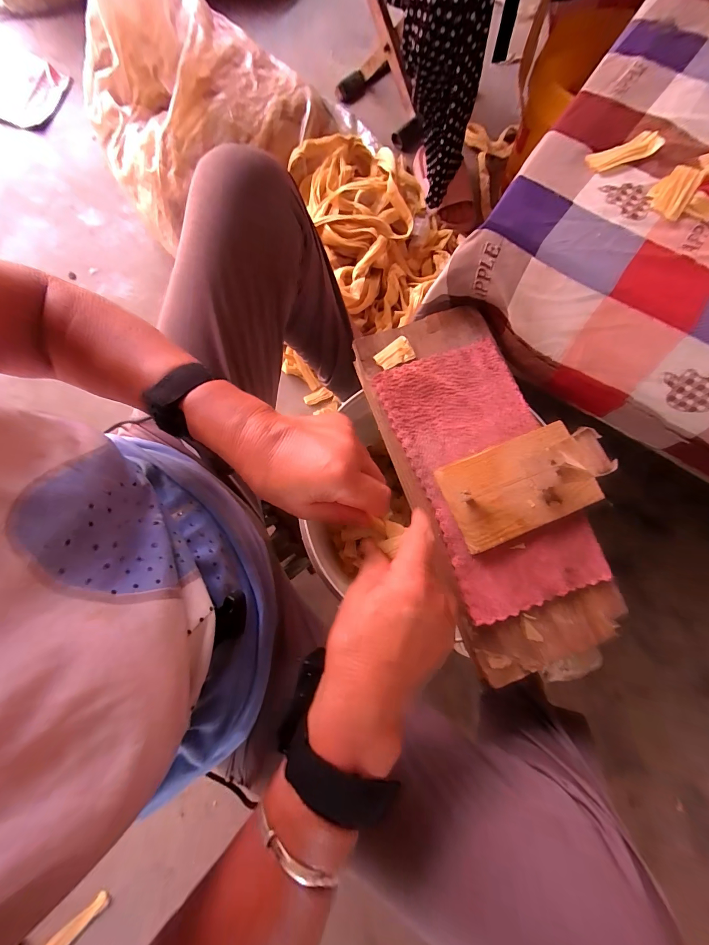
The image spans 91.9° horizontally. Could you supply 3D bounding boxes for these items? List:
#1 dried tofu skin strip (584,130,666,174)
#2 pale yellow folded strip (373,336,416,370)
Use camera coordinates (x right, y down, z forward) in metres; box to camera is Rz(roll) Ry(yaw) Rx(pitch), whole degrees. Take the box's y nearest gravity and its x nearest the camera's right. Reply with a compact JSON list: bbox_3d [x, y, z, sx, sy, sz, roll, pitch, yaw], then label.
[{"bbox_3d":[0.270,-0.322,0.343,0.070,0.007,0.025,-19,78,-3],"label":"dried tofu skin strip"},{"bbox_3d":[0.046,-0.137,0.398,0.045,0.004,0.030,-28,79,-5],"label":"pale yellow folded strip"}]

